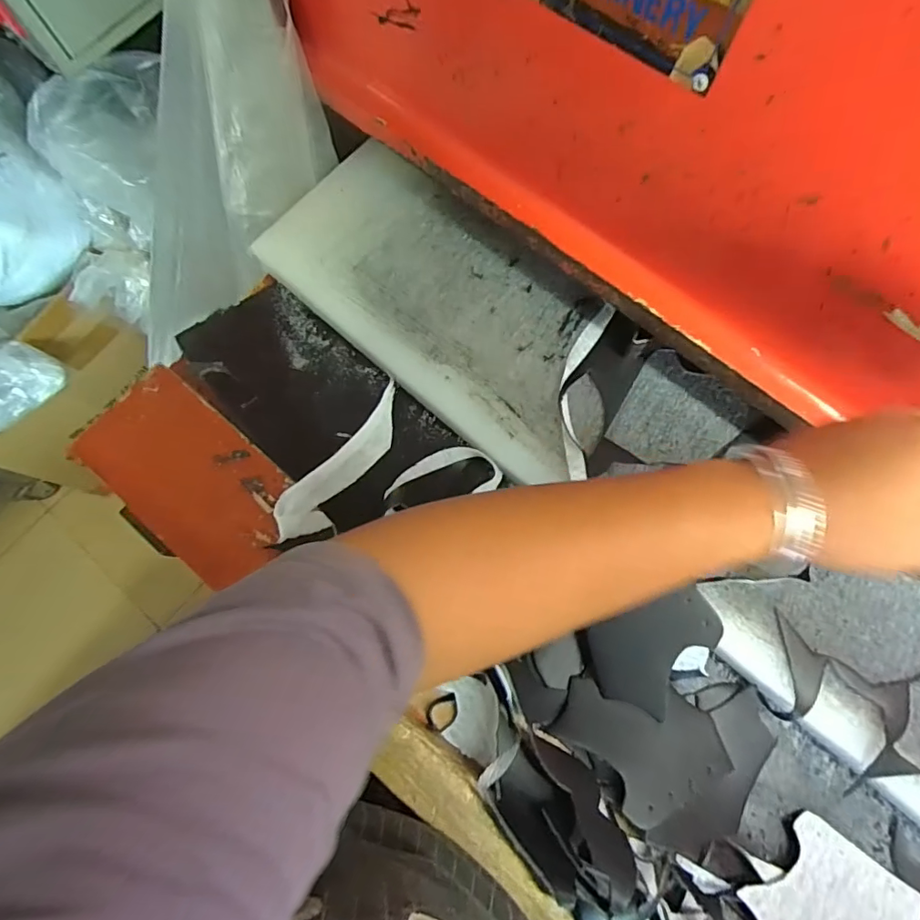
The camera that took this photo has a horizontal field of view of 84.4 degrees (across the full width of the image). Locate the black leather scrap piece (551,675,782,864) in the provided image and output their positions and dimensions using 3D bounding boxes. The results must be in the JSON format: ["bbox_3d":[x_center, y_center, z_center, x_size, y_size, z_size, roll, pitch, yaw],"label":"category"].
[{"bbox_3d":[0.162,0.234,0.390,0.168,0.028,0.108,3,73,-1],"label":"black leather scrap piece"}]

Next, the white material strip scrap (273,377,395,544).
[{"bbox_3d":[-0.103,0.003,0.462,0.043,0.014,0.166,42,64,-8],"label":"white material strip scrap"}]

